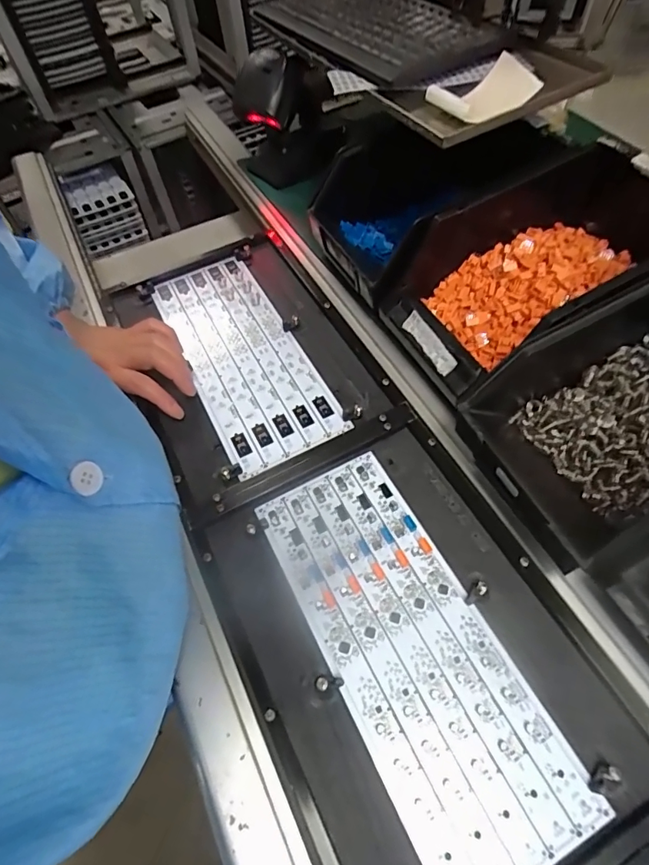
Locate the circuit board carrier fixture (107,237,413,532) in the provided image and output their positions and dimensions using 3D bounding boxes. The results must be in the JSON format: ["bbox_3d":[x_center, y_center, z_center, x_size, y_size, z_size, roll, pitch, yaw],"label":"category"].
[{"bbox_3d":[-0.089,-0.084,0.502,0.224,0.013,0.325,-26,60,-12],"label":"circuit board carrier fixture"}]

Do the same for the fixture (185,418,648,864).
[{"bbox_3d":[0.054,0.153,0.348,0.222,0.011,0.317,-25,60,-12],"label":"fixture"}]

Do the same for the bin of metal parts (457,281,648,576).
[{"bbox_3d":[0.237,-0.012,0.361,0.222,0.138,0.163,-25,59,-17],"label":"bin of metal parts"}]

